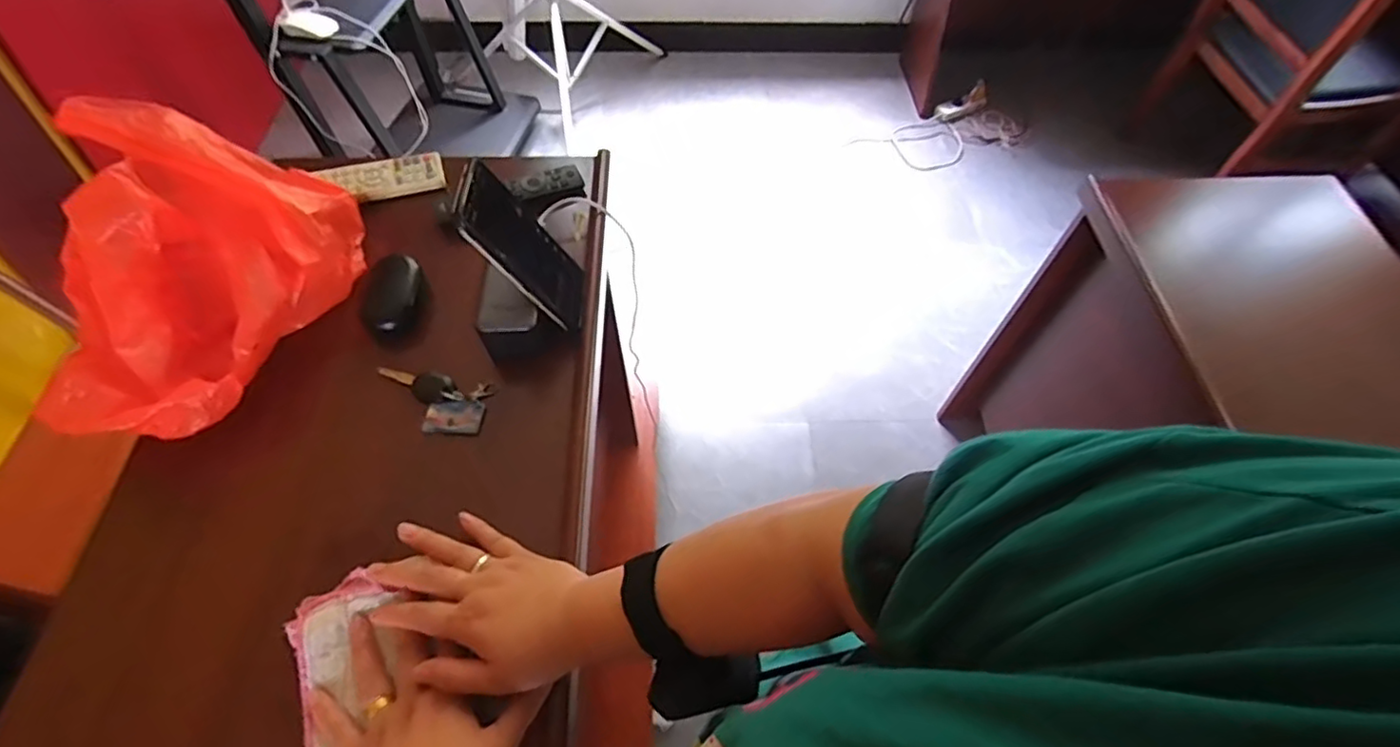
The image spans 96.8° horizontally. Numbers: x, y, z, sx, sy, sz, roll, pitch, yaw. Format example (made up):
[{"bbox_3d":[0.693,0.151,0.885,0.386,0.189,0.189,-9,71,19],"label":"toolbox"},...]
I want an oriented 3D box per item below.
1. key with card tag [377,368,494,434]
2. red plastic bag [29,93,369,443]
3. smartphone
[{"bbox_3d":[-0.240,0.023,0.553,0.106,0.021,0.055,12,59,6],"label":"key with card tag"},{"bbox_3d":[-0.432,-0.093,0.536,0.190,0.123,0.281,-4,59,-3],"label":"red plastic bag"},{"bbox_3d":[-0.153,-0.110,0.548,0.009,0.157,0.078,-9,55,24],"label":"smartphone"}]

